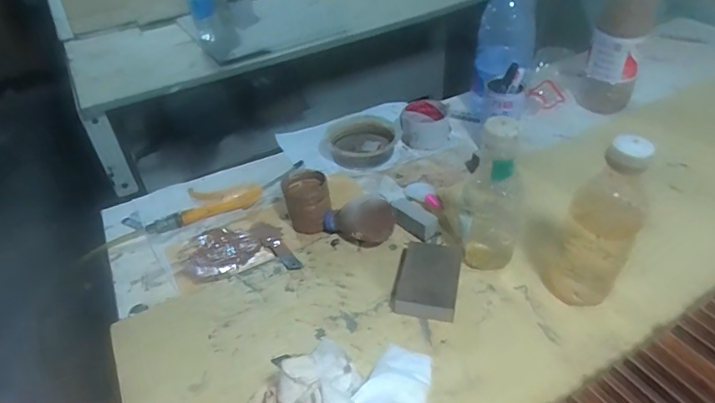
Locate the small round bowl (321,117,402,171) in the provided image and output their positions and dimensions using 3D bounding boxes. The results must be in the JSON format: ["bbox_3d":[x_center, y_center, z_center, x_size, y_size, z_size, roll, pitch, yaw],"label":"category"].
[{"bbox_3d":[0.009,-0.098,0.829,0.134,0.035,0.108,-16,41,-12],"label":"small round bowl"}]

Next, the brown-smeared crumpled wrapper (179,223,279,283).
[{"bbox_3d":[-0.178,0.064,0.696,0.135,0.014,0.097,-20,42,-17],"label":"brown-smeared crumpled wrapper"}]

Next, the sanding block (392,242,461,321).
[{"bbox_3d":[0.083,0.094,0.598,0.072,0.028,0.100,6,42,13],"label":"sanding block"}]

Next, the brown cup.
[{"bbox_3d":[-0.075,-0.005,0.710,0.065,0.063,0.078,-14,41,-10],"label":"brown cup"}]

